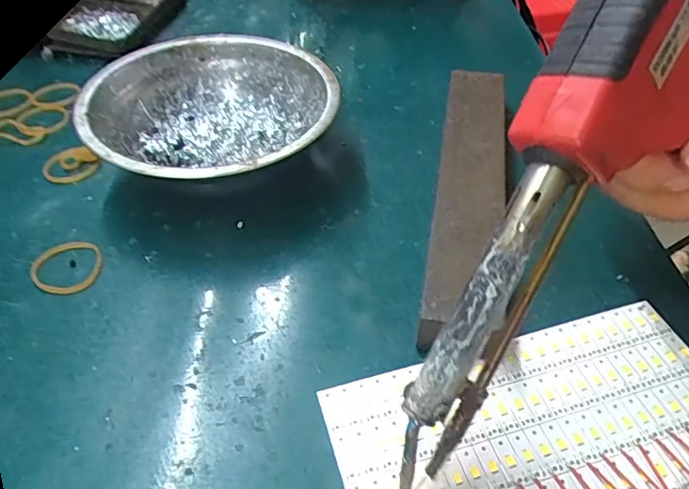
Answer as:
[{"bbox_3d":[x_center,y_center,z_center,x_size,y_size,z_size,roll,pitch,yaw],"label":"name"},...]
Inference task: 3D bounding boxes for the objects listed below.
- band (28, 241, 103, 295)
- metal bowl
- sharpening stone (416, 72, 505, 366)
[{"bbox_3d":[-0.124,0.010,0.243,0.030,0.004,0.032,-21,49,-19],"label":"band"},{"bbox_3d":[-0.066,-0.062,0.284,0.123,0.043,0.121,0,45,0],"label":"metal bowl"},{"bbox_3d":[0.061,-0.029,0.266,0.032,0.018,0.186,8,47,8],"label":"sharpening stone"}]

